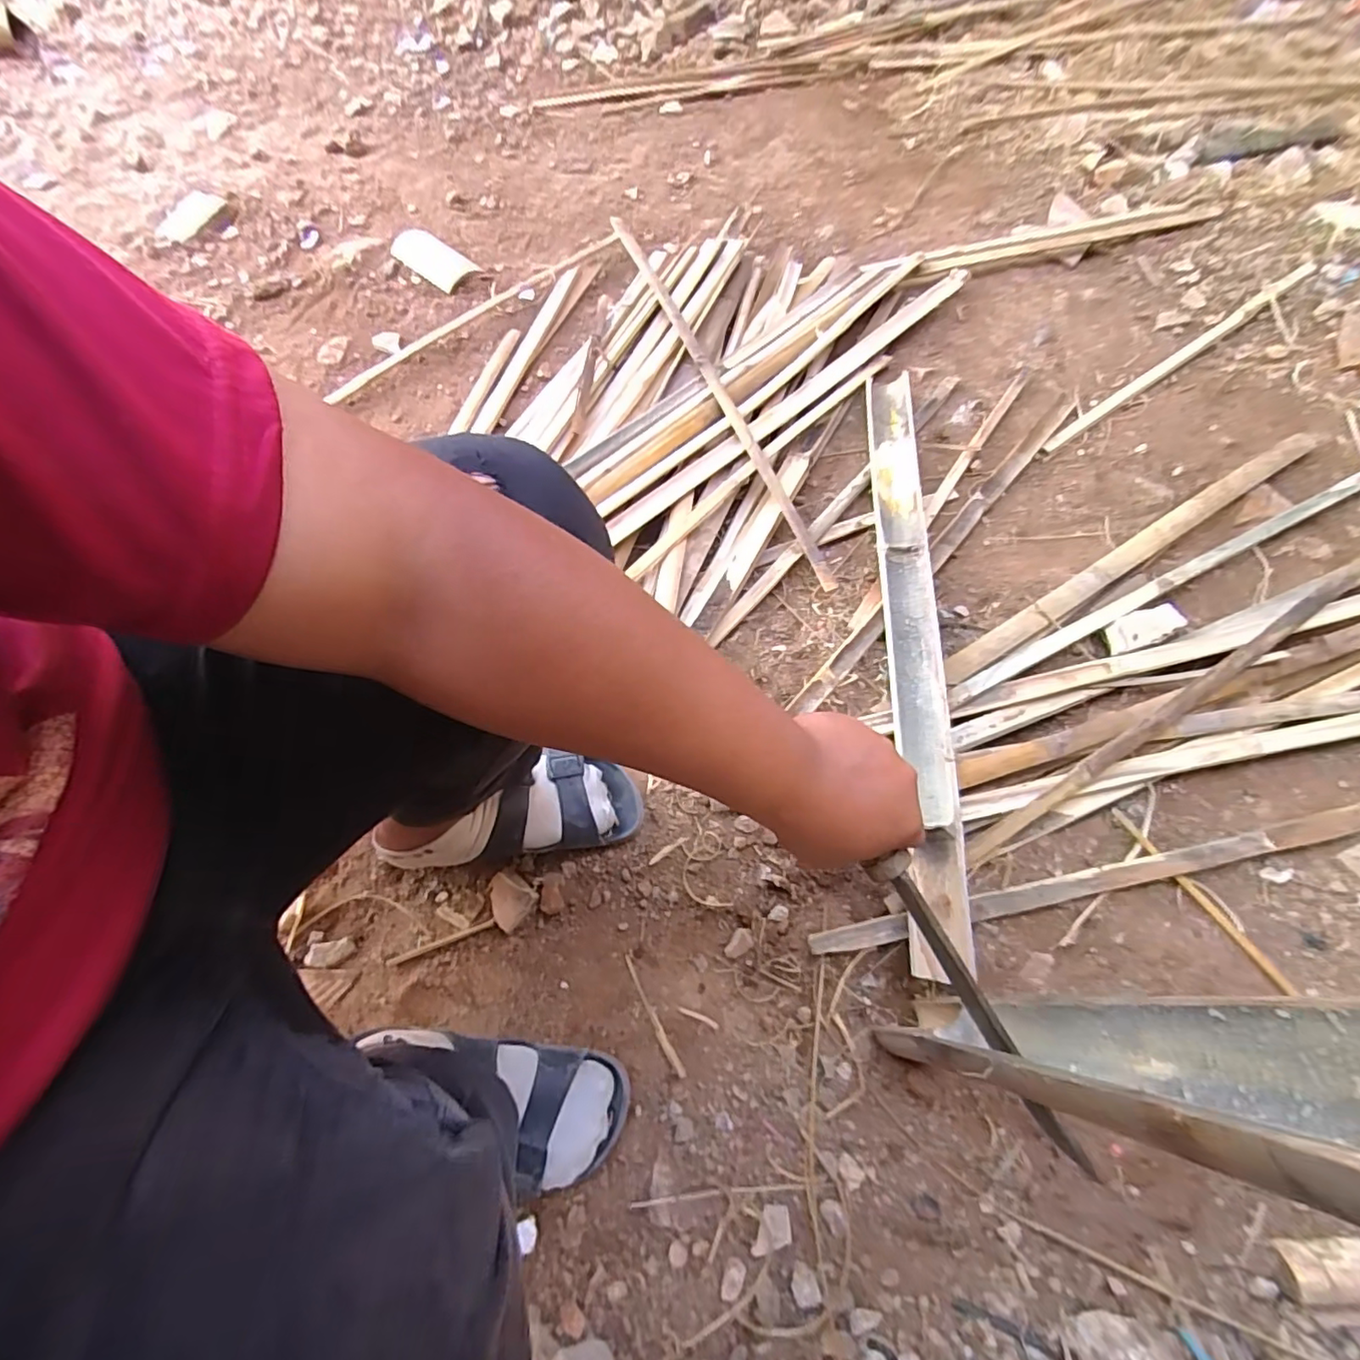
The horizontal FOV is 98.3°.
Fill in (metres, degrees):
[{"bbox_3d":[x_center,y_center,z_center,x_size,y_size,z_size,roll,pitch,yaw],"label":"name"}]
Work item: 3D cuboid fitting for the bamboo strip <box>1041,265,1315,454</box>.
[{"bbox_3d":[0.781,-0.509,0.917,0.629,0.012,0.020,-34,69,-12],"label":"bamboo strip"}]

